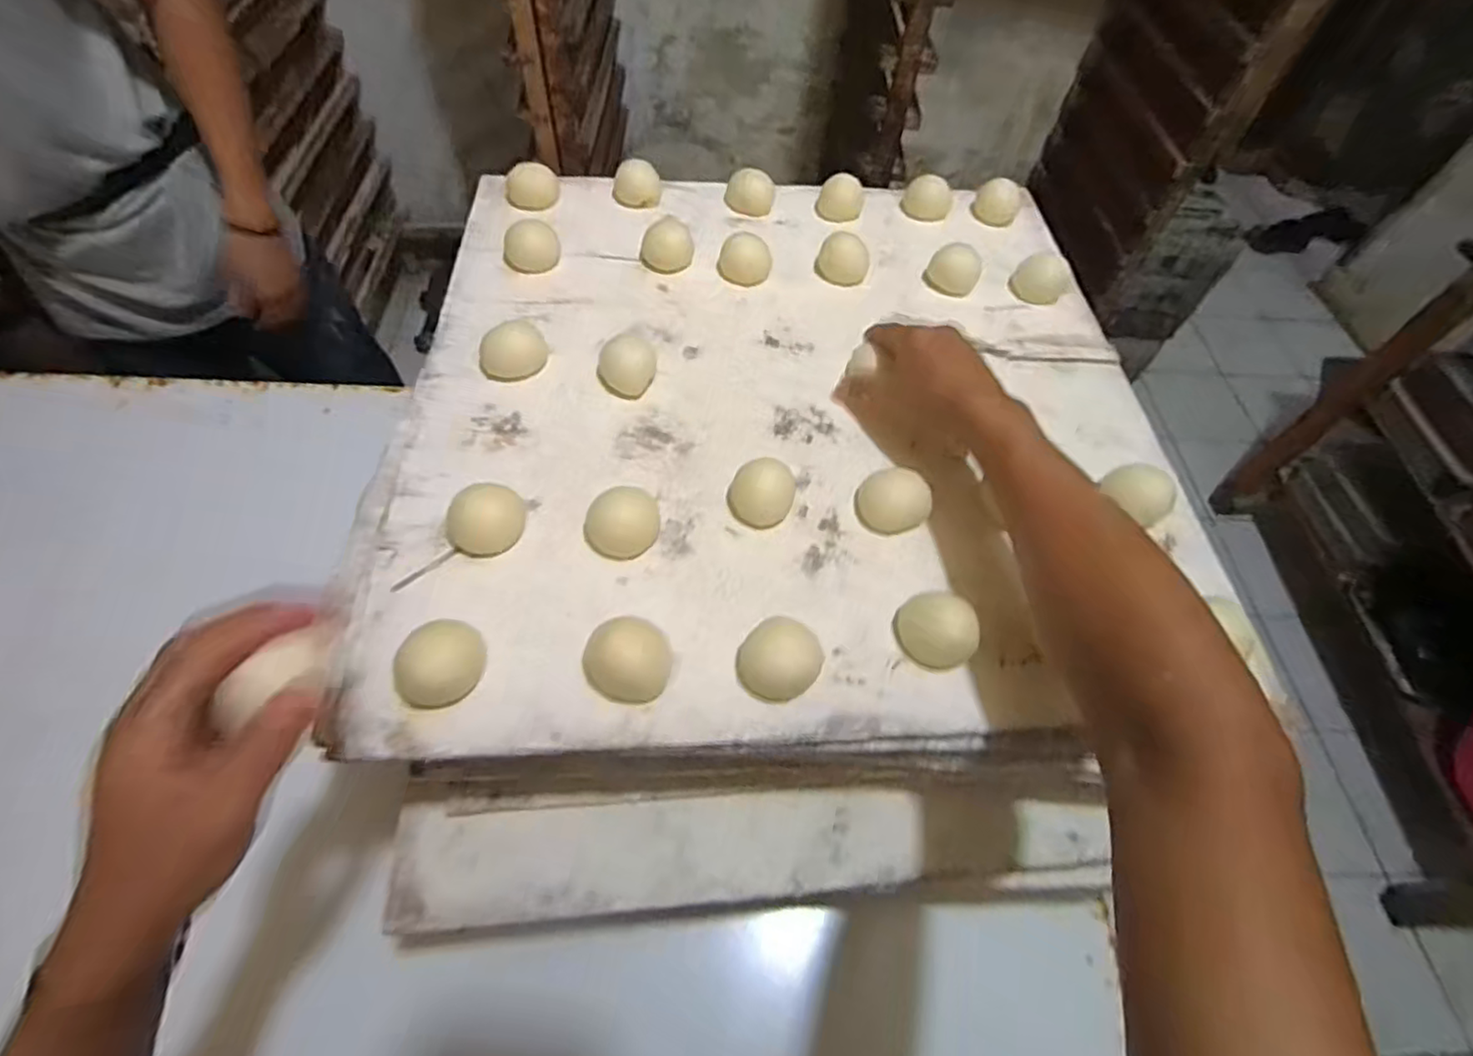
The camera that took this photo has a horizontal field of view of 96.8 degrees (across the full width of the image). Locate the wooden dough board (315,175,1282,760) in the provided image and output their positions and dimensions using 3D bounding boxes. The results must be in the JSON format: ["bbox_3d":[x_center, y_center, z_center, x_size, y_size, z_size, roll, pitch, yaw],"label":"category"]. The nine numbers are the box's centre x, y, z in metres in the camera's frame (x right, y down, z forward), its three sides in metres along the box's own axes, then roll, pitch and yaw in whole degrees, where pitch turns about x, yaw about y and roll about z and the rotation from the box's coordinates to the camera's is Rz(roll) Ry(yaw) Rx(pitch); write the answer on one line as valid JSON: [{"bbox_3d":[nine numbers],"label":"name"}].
[{"bbox_3d":[0.039,-0.109,0.521,0.581,0.033,0.561,1,57,-5],"label":"wooden dough board"}]

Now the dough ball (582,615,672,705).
[{"bbox_3d":[-0.064,0.077,0.383,0.048,0.026,0.043,10,57,2],"label":"dough ball"}]

